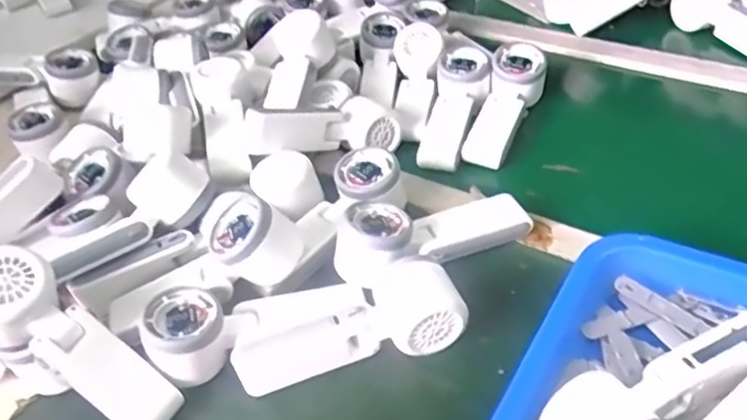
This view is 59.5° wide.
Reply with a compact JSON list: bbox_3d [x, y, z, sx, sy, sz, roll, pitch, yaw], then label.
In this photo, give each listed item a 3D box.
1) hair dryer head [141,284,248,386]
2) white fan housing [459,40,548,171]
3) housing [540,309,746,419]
[{"bbox_3d":[-0.134,0.092,0.485,0.068,0.048,0.056,-16,41,-12],"label":"hair dryer head"},{"bbox_3d":[0.136,-0.106,0.683,0.056,0.042,0.163,15,61,23],"label":"white fan housing"},{"bbox_3d":[0.175,0.109,0.396,0.171,0.054,0.061,-26,44,-23],"label":"housing"}]

